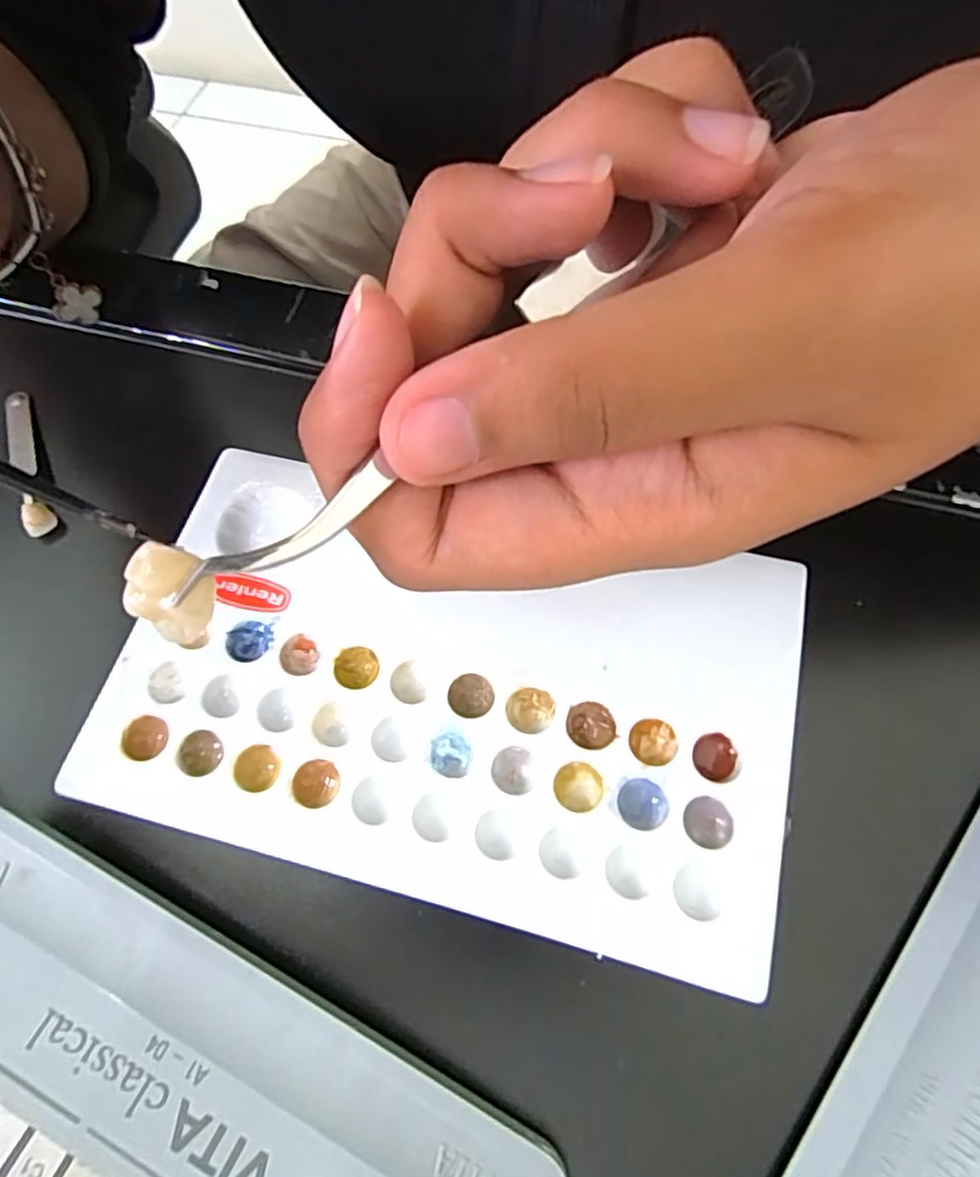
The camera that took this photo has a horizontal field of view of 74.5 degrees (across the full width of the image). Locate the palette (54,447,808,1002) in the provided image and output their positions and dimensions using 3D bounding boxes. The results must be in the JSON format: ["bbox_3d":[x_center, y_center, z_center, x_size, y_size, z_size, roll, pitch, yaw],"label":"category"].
[{"bbox_3d":[-0.011,0.021,0.147,0.150,0.007,0.088,12,65,7],"label":"palette"}]

